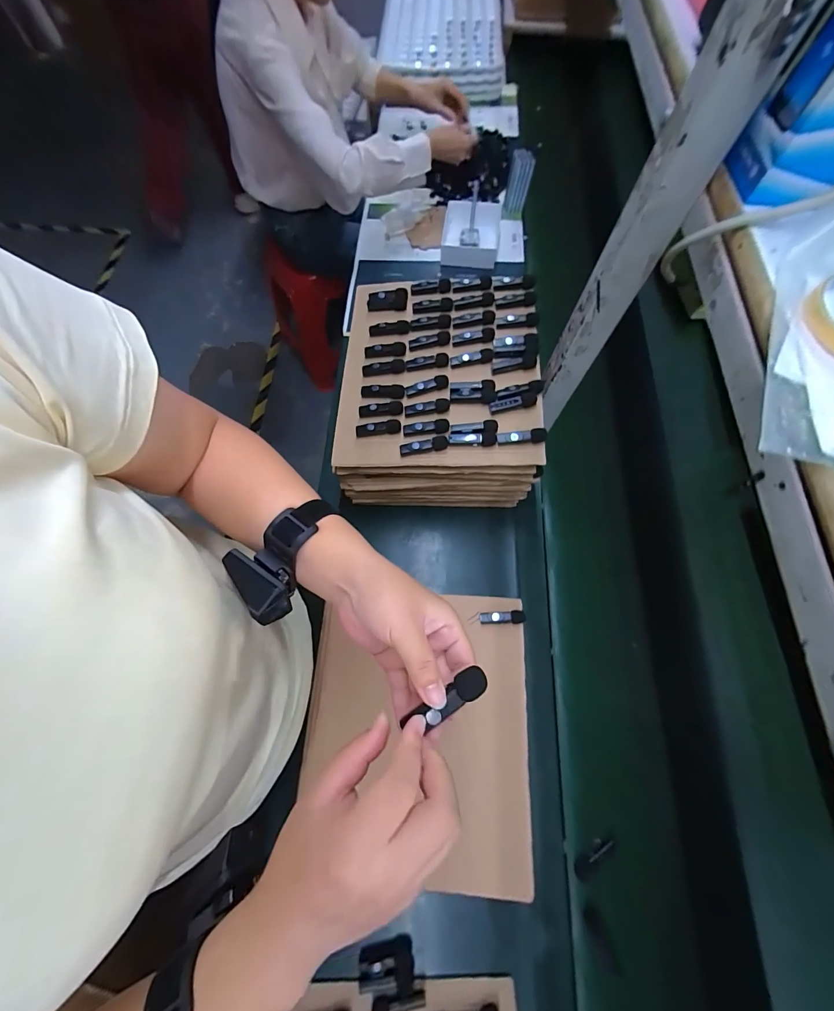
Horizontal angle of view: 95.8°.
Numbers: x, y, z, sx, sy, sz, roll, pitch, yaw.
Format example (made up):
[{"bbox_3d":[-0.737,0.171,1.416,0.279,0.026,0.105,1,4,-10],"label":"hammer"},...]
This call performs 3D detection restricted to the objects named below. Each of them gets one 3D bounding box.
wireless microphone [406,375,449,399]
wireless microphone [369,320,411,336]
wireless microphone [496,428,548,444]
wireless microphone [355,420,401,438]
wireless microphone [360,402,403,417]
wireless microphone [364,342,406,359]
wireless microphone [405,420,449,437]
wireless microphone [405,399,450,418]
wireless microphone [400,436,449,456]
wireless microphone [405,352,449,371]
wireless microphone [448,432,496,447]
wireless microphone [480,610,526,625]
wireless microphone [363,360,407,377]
[{"bbox_3d":[0.015,-0.174,0.554,0.063,0.018,0.015,-13,70,-6],"label":"wireless microphone"},{"bbox_3d":[-0.044,-0.284,0.608,0.070,0.011,0.020,2,69,15],"label":"wireless microphone"},{"bbox_3d":[0.143,-0.094,0.512,0.067,0.017,0.015,0,70,-2],"label":"wireless microphone"},{"bbox_3d":[-0.056,-0.112,0.544,0.064,0.020,0.017,0,70,-2],"label":"wireless microphone"},{"bbox_3d":[-0.053,-0.141,0.553,0.065,0.016,0.021,-2,70,-2],"label":"wireless microphone"},{"bbox_3d":[-0.049,-0.242,0.589,0.064,0.015,0.020,-3,70,-2],"label":"wireless microphone"},{"bbox_3d":[0.013,-0.109,0.532,0.063,0.017,0.017,-4,70,-3],"label":"wireless microphone"},{"bbox_3d":[0.015,-0.139,0.541,0.065,0.015,0.015,-9,70,-5],"label":"wireless microphone"},{"bbox_3d":[0.010,-0.082,0.521,0.065,0.014,0.017,-6,70,-4],"label":"wireless microphone"},{"bbox_3d":[0.016,-0.217,0.572,0.063,0.021,0.016,-4,70,-3],"label":"wireless microphone"},{"bbox_3d":[0.077,-0.093,0.517,0.064,0.016,0.015,5,69,1],"label":"wireless microphone"},{"bbox_3d":[0.127,0.167,0.559,0.065,0.016,0.018,-2,70,-2],"label":"wireless microphone"},{"bbox_3d":[-0.050,-0.212,0.580,0.066,0.018,0.016,-3,70,-3],"label":"wireless microphone"}]

